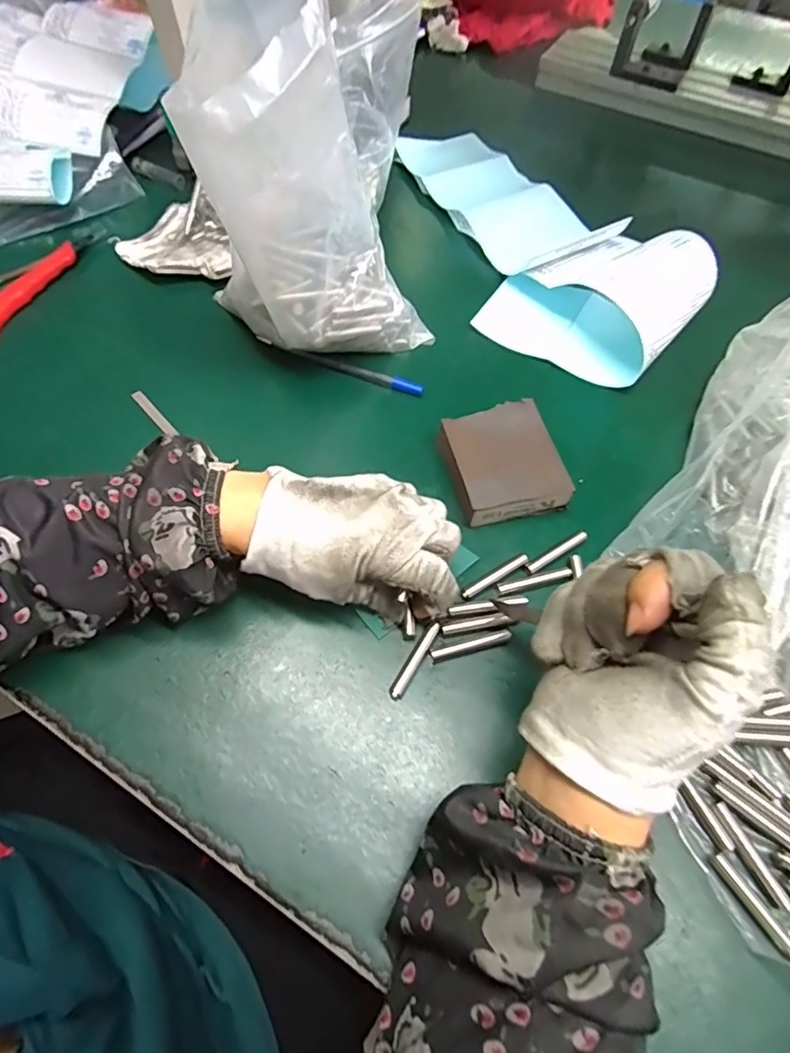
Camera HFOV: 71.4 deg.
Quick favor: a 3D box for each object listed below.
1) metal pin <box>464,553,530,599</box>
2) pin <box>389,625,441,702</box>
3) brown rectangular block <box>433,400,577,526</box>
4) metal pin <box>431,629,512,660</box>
[{"bbox_3d":[0.062,0.031,0.339,0.048,0.004,0.006,-28,64,-18],"label":"metal pin"},{"bbox_3d":[0.011,0.076,0.312,0.008,0.007,0.047,28,62,14],"label":"pin"},{"bbox_3d":[0.070,-0.044,0.371,0.074,0.025,0.078,-12,60,-10],"label":"brown rectangular block"},{"bbox_3d":[0.044,0.067,0.316,0.047,0.006,0.007,-12,60,-10],"label":"metal pin"}]

